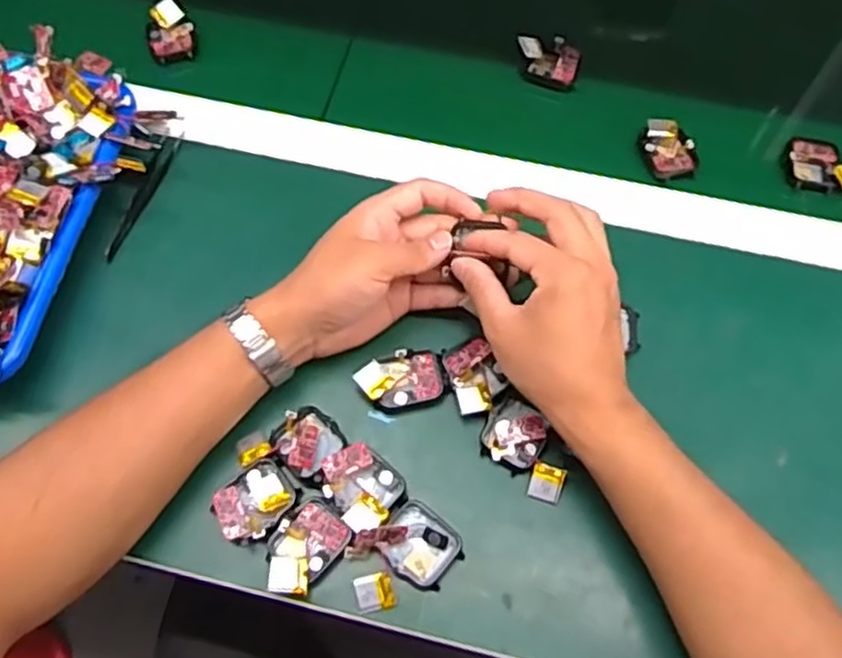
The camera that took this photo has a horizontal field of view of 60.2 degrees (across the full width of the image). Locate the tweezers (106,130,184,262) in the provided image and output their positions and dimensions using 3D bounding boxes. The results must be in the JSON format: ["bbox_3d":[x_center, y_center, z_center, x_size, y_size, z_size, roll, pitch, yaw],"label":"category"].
[{"bbox_3d":[-0.202,-0.101,0.533,0.013,0.007,0.114,14,66,6],"label":"tweezers"}]

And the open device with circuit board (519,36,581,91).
[{"bbox_3d":[0.104,-0.218,0.582,0.049,0.028,0.035,19,66,8],"label":"open device with circuit board"}]

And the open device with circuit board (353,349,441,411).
[{"bbox_3d":[-0.014,0.032,0.468,0.053,0.019,0.035,-9,65,-5],"label":"open device with circuit board"}]

